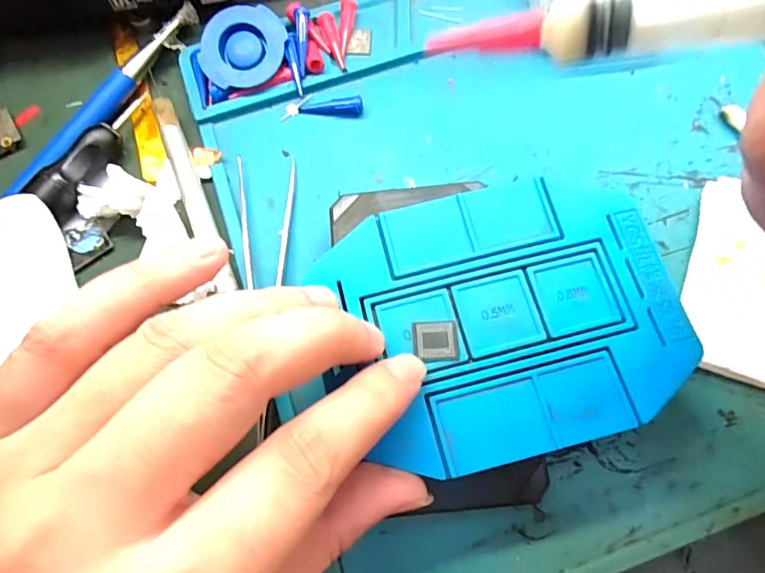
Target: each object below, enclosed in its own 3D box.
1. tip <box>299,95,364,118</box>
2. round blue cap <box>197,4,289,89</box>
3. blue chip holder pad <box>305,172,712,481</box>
[{"bbox_3d":[-0.022,-0.076,0.199,0.027,0.006,0.005,0,72,1],"label":"tip"},{"bbox_3d":[-0.059,-0.101,0.201,0.034,0.008,0.034,7,94,-4],"label":"round blue cap"},{"bbox_3d":[0.041,0.008,0.151,0.106,0.005,0.084,-14,74,-3],"label":"blue chip holder pad"}]

